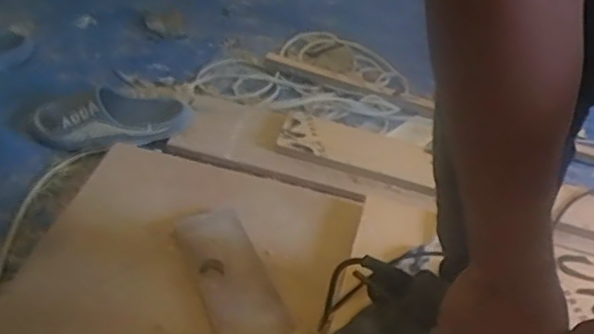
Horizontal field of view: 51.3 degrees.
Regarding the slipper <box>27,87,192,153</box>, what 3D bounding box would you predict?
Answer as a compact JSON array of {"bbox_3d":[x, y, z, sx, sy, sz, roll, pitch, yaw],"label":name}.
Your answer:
[{"bbox_3d":[-0.318,-0.084,1.056,0.258,0.060,0.133,-11,46,-20],"label":"slipper"}]

